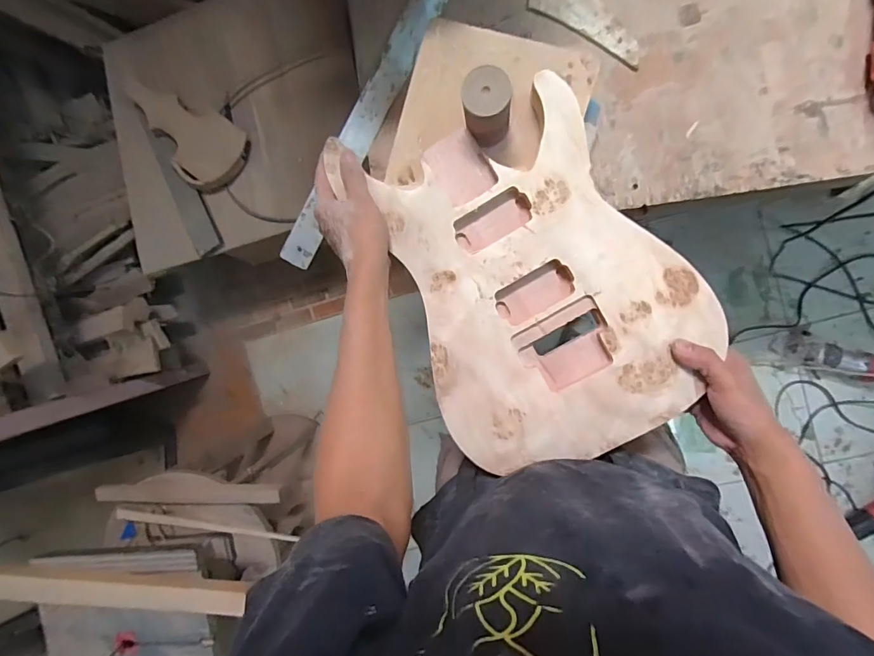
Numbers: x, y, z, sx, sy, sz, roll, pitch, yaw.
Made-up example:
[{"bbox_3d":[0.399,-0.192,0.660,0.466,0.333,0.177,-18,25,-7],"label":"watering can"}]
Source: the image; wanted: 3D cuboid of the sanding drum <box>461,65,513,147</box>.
[{"bbox_3d":[0.052,-0.222,0.463,0.048,0.083,0.054,-7,94,8],"label":"sanding drum"}]

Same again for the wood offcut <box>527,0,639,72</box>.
[{"bbox_3d":[0.209,-0.426,0.605,0.176,0.012,0.069,34,98,3],"label":"wood offcut"}]

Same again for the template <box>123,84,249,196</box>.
[{"bbox_3d":[-0.630,-0.484,1.099,0.359,0.032,0.177,36,86,7],"label":"template"}]

